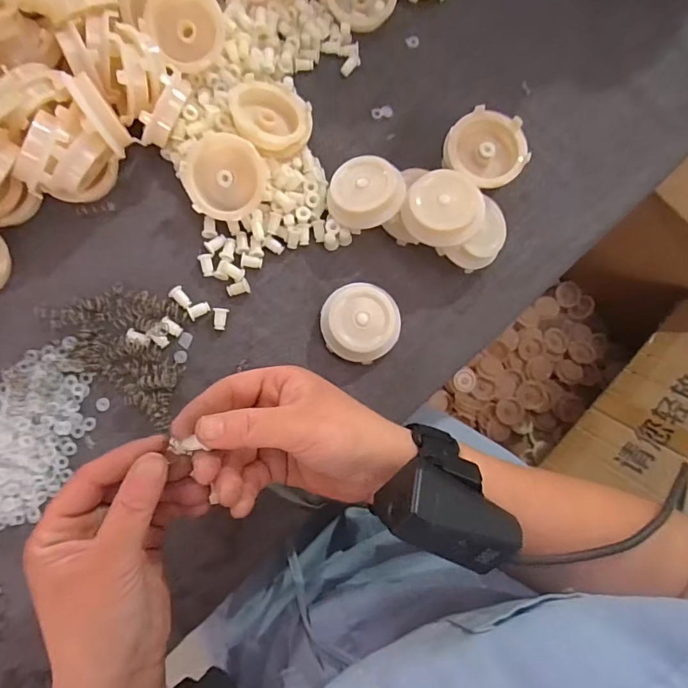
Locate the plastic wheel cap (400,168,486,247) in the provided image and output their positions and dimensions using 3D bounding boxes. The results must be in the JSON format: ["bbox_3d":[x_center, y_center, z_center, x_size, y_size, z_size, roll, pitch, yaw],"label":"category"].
[{"bbox_3d":[0.072,-0.097,0.326,0.053,0.015,0.055,0,82,-3],"label":"plastic wheel cap"}]

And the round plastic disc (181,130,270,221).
[{"bbox_3d":[-0.087,-0.123,0.339,0.059,0.021,0.059,-3,115,-5],"label":"round plastic disc"}]

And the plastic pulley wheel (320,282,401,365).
[{"bbox_3d":[0.012,-0.015,0.339,0.056,0.023,0.055,0,82,-3],"label":"plastic pulley wheel"}]

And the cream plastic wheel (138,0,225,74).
[{"bbox_3d":[-0.115,-0.231,0.333,0.053,0.018,0.055,-6,122,-10],"label":"cream plastic wheel"}]

